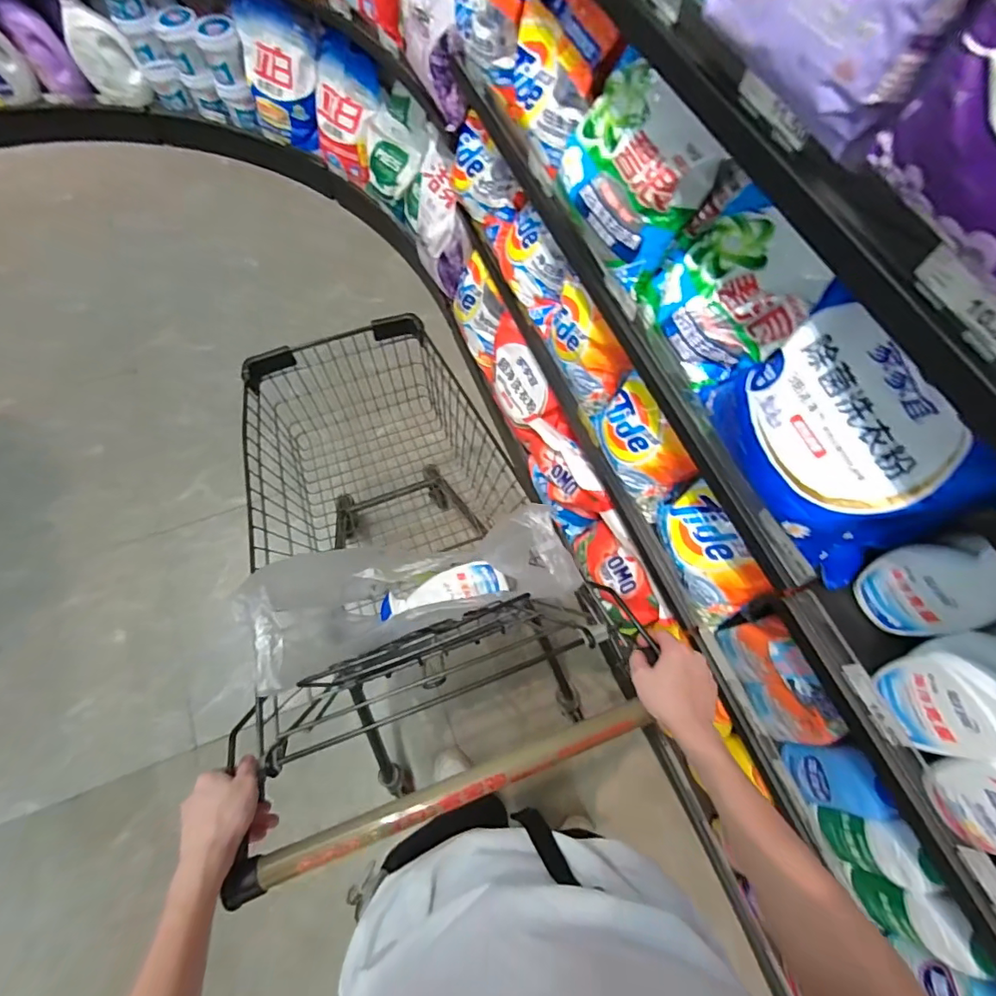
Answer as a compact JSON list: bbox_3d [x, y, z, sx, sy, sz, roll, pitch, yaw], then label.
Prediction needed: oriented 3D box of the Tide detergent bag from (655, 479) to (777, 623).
[{"bbox_3d":[0.346,0.089,0.864,0.077,0.142,0.227,-18,68,-8],"label":"Tide detergent bag"}]

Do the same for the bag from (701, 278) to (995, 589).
[{"bbox_3d":[0.349,-0.057,0.552,0.124,0.211,0.269,-31,70,-13],"label":"bag"}]

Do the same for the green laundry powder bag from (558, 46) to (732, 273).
[{"bbox_3d":[0.173,-0.441,0.705,0.111,0.185,0.221,-24,69,-11],"label":"green laundry powder bag"}]

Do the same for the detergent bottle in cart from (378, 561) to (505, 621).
[{"bbox_3d":[-0.108,0.180,1.003,0.243,0.055,0.065,-12,67,-6],"label":"detergent bottle in cart"}]

